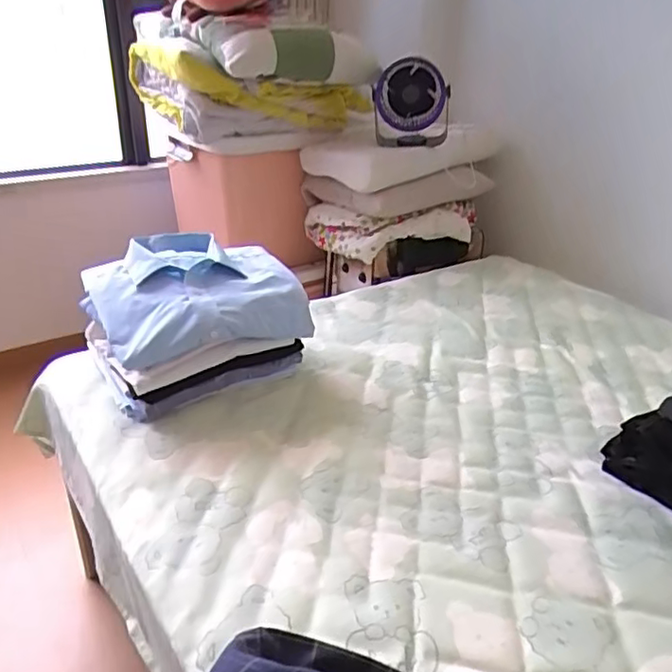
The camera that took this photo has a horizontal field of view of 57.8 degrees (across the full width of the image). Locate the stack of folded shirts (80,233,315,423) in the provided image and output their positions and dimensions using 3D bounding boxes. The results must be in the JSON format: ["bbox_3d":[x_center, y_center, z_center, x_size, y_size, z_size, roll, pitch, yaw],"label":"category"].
[{"bbox_3d":[-0.234,-0.031,1.011,0.300,0.206,0.266,-14,31,-31],"label":"stack of folded shirts"}]

